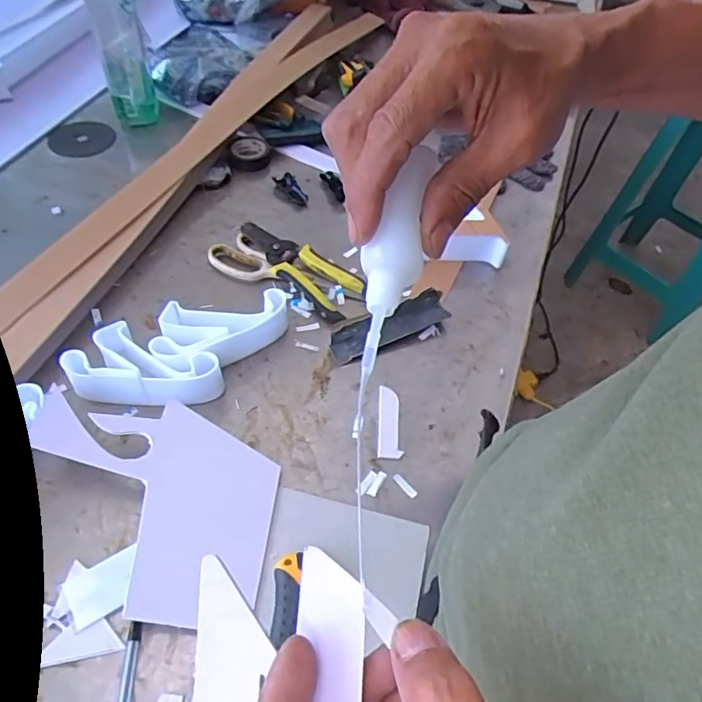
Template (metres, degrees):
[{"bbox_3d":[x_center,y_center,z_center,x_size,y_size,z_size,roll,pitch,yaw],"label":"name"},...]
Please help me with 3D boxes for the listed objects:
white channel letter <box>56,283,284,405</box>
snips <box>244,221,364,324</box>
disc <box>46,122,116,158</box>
[{"bbox_3d":[-0.159,-0.004,0.539,0.104,0.042,0.199,40,58,24],"label":"white channel letter"},{"bbox_3d":[-0.062,-0.094,0.629,0.164,0.024,0.059,33,56,20],"label":"snips"},{"bbox_3d":[-0.382,-0.301,0.787,0.086,0.006,0.086,3,51,-3],"label":"disc"}]

